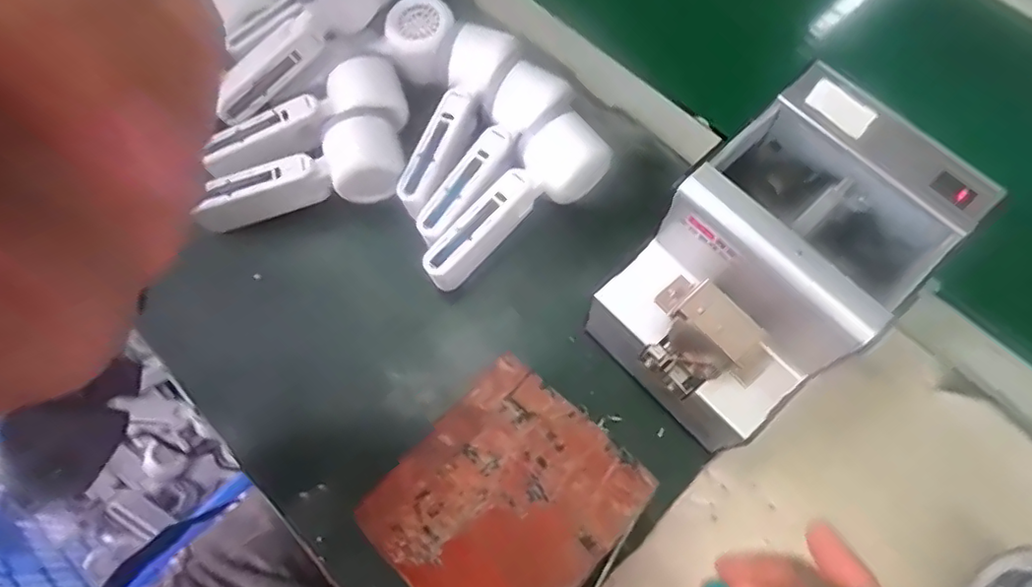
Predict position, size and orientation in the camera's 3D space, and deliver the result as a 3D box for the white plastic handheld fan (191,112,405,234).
[{"bbox_3d":[-0.168,-0.091,0.458,0.161,0.041,0.056,-16,69,-4],"label":"white plastic handheld fan"}]

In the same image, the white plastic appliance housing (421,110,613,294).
[{"bbox_3d":[-0.007,-0.073,0.450,0.162,0.054,0.055,-33,71,-10],"label":"white plastic appliance housing"}]

